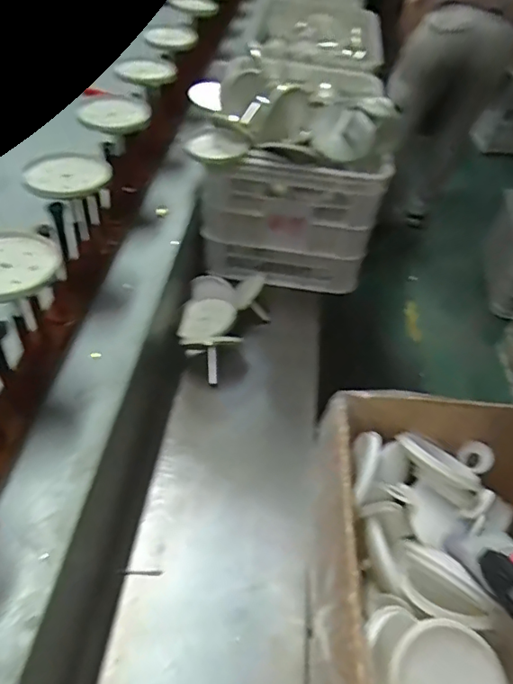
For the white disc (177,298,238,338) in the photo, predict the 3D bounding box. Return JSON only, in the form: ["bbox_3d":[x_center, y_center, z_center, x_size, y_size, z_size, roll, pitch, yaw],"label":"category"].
[{"bbox_3d":[-0.087,-0.046,0.953,0.102,0.010,0.098,-9,51,11],"label":"white disc"}]

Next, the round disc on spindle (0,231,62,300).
[{"bbox_3d":[-0.272,-0.085,0.579,0.108,0.014,0.102,3,44,-3],"label":"round disc on spindle"}]

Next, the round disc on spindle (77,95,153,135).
[{"bbox_3d":[-0.225,-0.361,0.841,0.115,0.022,0.121,-2,44,-9],"label":"round disc on spindle"}]

